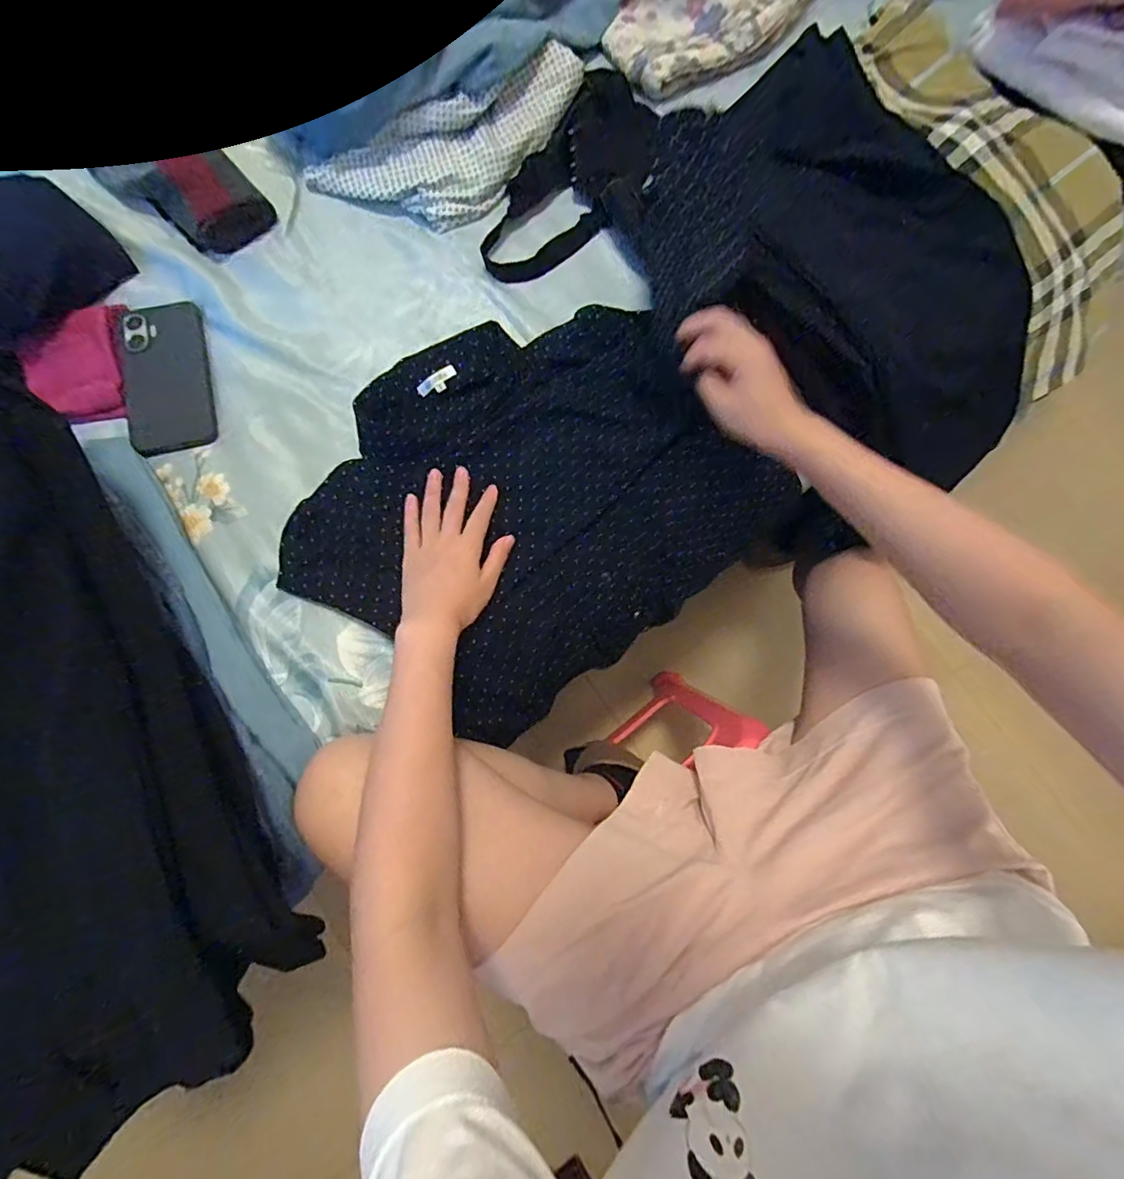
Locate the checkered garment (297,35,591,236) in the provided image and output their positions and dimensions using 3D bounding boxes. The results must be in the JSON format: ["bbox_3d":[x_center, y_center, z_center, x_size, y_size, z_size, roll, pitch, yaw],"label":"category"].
[{"bbox_3d":[-0.116,-0.476,0.566,0.319,0.047,0.126,-19,81,-5],"label":"checkered garment"}]

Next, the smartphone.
[{"bbox_3d":[-0.406,-0.218,0.531,0.080,0.010,0.165,-13,80,-4],"label":"smartphone"}]

